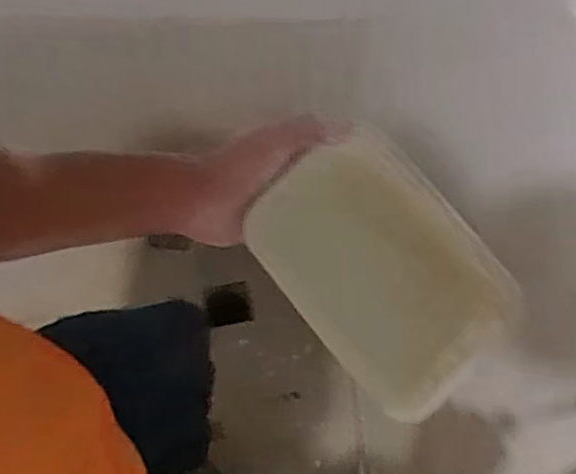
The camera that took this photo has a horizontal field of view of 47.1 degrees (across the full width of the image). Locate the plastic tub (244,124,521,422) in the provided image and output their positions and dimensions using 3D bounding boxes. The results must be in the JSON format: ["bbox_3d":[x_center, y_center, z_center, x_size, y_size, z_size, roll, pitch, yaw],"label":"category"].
[{"bbox_3d":[0.064,0.019,0.458,0.127,0.044,0.180,-39,73,-17],"label":"plastic tub"}]

